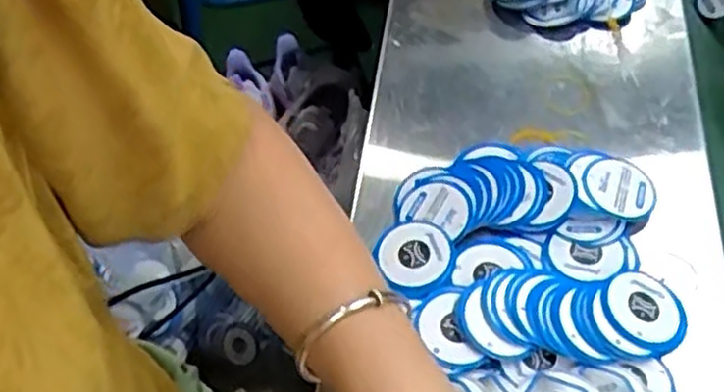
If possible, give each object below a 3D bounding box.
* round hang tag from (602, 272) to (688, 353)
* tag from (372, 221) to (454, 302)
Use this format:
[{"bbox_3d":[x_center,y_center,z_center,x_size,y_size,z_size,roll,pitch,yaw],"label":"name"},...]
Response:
[{"bbox_3d":[0.165,0.066,0.445,0.049,0.008,0.048,0,55,0],"label":"round hang tag"},{"bbox_3d":[0.034,0.038,0.475,0.044,0.007,0.053,-30,60,-20],"label":"tag"}]

